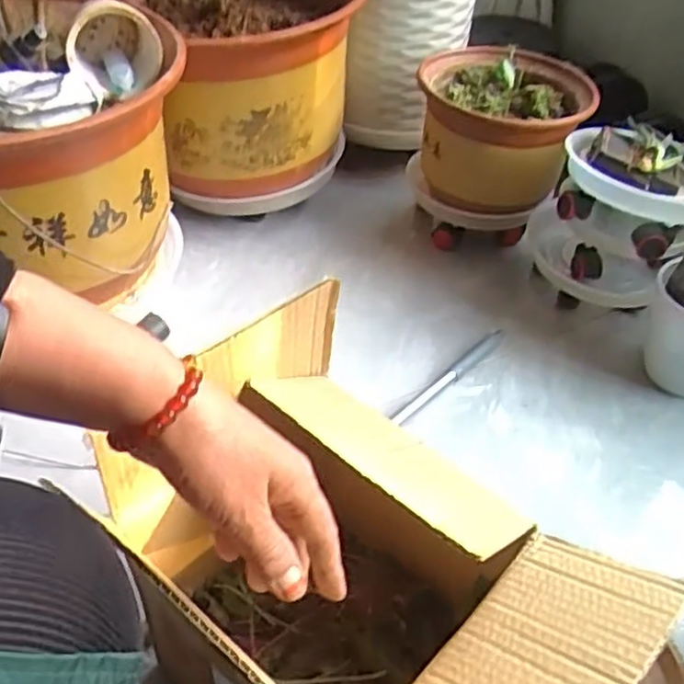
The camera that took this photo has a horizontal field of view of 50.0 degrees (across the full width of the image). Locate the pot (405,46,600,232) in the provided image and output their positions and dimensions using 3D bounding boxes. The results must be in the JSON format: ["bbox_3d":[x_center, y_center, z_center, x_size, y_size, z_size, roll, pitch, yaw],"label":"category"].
[{"bbox_3d":[0.253,-0.347,1.237,0.264,0.222,0.280,2,42,-1],"label":"pot"}]

